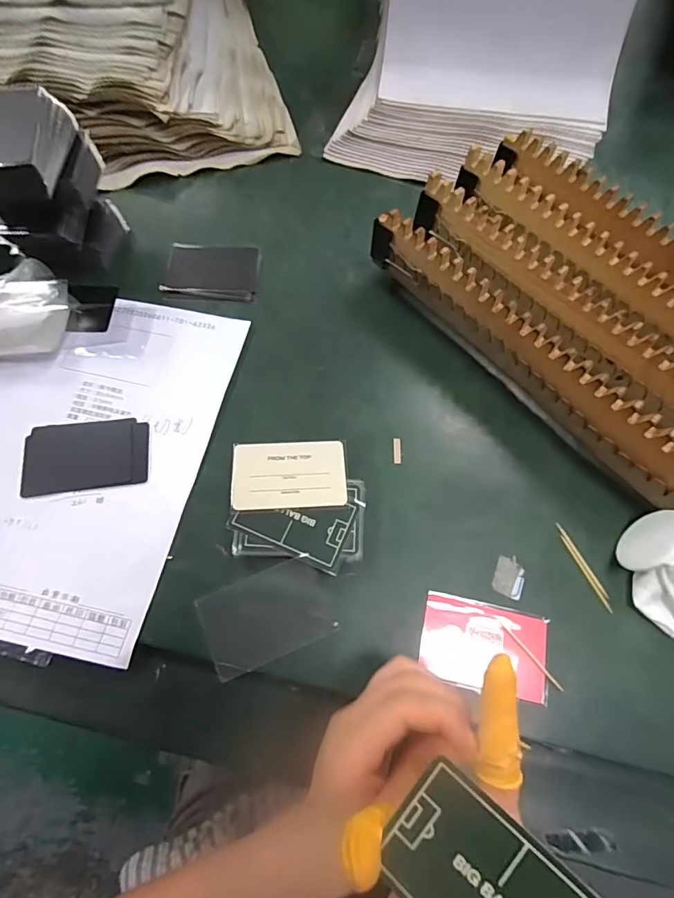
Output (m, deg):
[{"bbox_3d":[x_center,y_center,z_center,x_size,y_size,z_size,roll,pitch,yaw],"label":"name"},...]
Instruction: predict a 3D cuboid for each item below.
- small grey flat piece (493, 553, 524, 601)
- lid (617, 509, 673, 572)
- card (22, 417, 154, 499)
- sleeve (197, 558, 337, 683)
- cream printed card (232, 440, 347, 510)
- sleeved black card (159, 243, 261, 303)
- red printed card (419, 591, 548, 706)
[{"bbox_3d":[0.129,0.095,0.345,0.022,0.004,0.029,20,68,7],"label":"small grey flat piece"},{"bbox_3d":[0.227,0.065,0.334,0.005,0.050,0.051,40,74,-3],"label":"lid"},{"bbox_3d":[-0.200,0.005,0.374,0.097,0.007,0.060,-7,67,-5],"label":"card"},{"bbox_3d":[-0.048,0.116,0.325,0.085,0.005,0.056,-22,83,-6],"label":"sleeve"},{"bbox_3d":[-0.036,0.019,0.354,0.083,0.004,0.053,-1,65,-7],"label":"cream printed card"},{"bbox_3d":[-0.122,-0.173,0.457,0.090,0.007,0.069,1,67,-1],"label":"sleeved black card"},{"bbox_3d":[0.104,0.138,0.326,0.087,0.004,0.056,13,67,4],"label":"red printed card"}]

